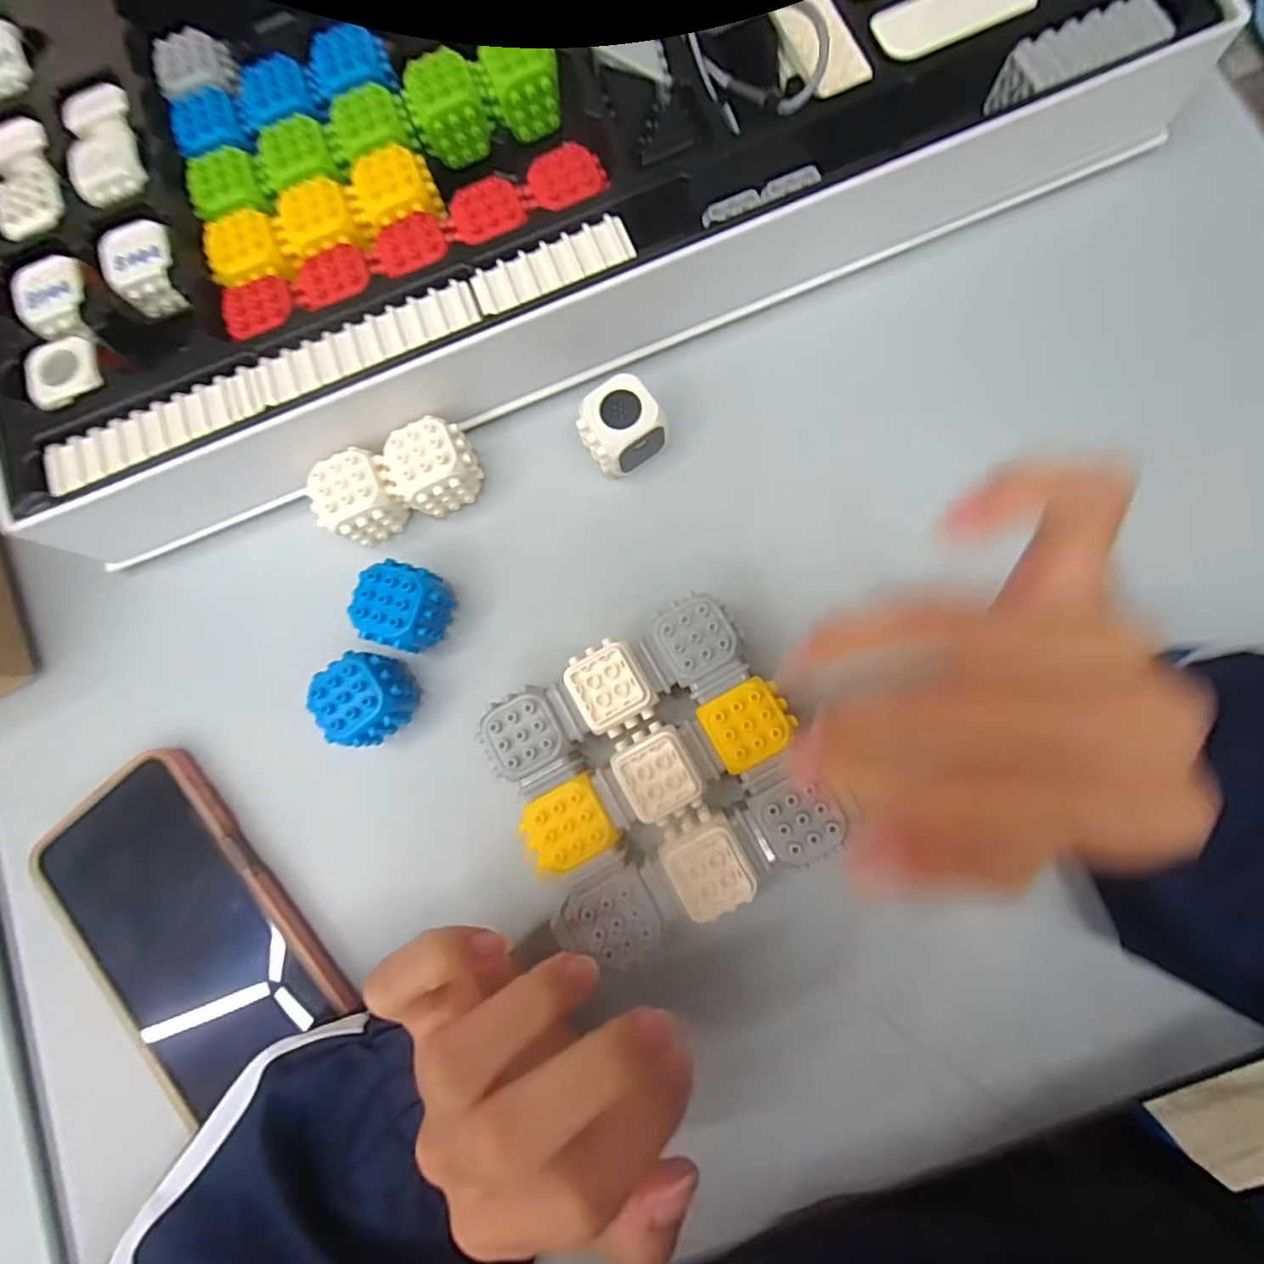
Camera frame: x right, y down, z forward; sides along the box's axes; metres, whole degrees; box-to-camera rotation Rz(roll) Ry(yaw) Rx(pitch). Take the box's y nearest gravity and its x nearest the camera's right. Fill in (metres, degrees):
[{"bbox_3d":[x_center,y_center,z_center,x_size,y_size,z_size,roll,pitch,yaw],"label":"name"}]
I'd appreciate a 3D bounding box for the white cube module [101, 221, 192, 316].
[{"bbox_3d":[-0.226,-0.172,0.279,0.031,0.020,0.034,-33,81,-1],"label":"white cube module"}]

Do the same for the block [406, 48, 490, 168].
[{"bbox_3d":[-0.089,-0.252,0.285,0.032,0.029,0.029,-26,81,0],"label":"block"}]

